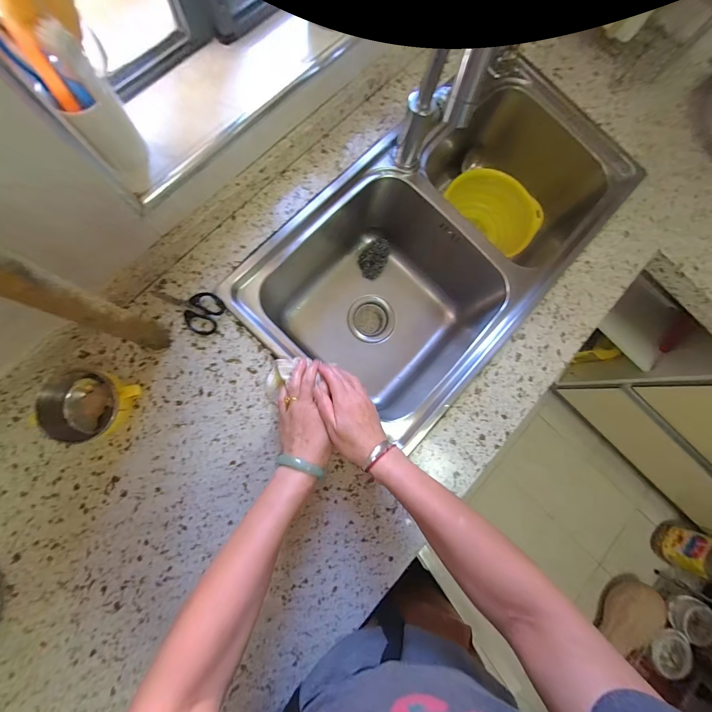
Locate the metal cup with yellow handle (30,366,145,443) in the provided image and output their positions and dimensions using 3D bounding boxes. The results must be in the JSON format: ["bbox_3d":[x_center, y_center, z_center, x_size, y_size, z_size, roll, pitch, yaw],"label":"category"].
[{"bbox_3d":[-0.369,0.066,0.426,0.123,0.059,0.093,2,83,-6],"label":"metal cup with yellow handle"}]

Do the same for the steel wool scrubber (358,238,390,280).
[{"bbox_3d":[0.048,-0.229,0.729,0.061,0.031,0.094,42,81,0],"label":"steel wool scrubber"}]

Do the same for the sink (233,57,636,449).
[{"bbox_3d":[0.156,-0.212,0.666,0.406,0.254,0.725,44,81,0],"label":"sink"}]

